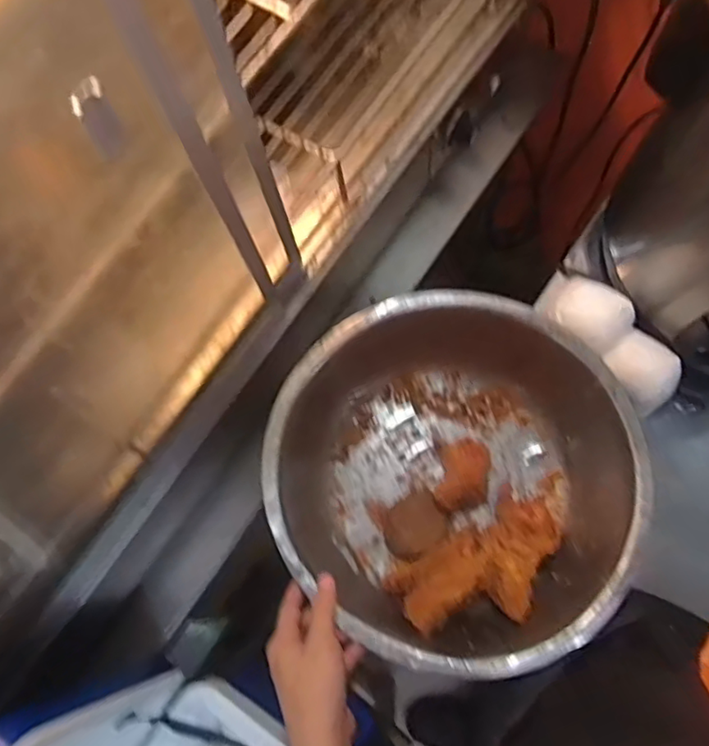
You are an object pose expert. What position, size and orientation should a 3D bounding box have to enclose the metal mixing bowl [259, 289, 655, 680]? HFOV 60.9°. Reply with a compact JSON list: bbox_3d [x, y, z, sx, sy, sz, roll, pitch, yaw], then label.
[{"bbox_3d":[0.099,0.109,0.657,0.364,0.149,0.350,0,72,1],"label":"metal mixing bowl"}]

